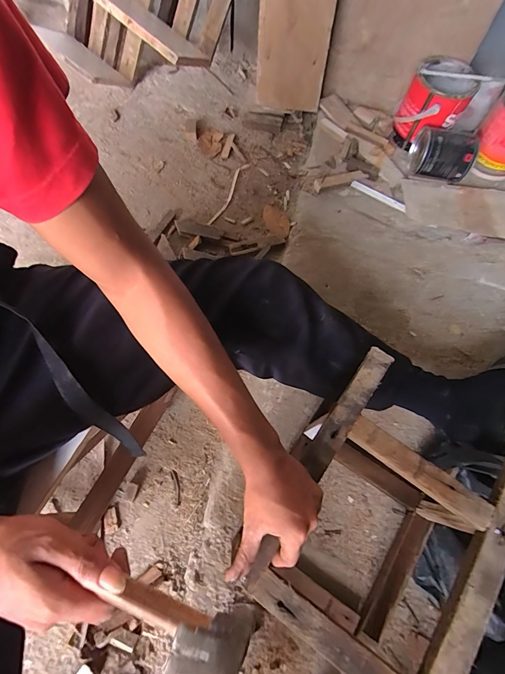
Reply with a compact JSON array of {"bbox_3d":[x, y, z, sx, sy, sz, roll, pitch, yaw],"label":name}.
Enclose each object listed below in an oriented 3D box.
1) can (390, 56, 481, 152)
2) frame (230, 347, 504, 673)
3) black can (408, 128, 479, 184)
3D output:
[{"bbox_3d":[0.460,-0.599,0.873,0.153,0.135,0.166,2,69,-4],"label":"can"},{"bbox_3d":[0.170,0.248,0.491,0.247,0.216,0.329,33,69,11],"label":"frame"},{"bbox_3d":[0.481,-0.463,0.854,0.132,0.088,0.099,9,68,-1],"label":"black can"}]

